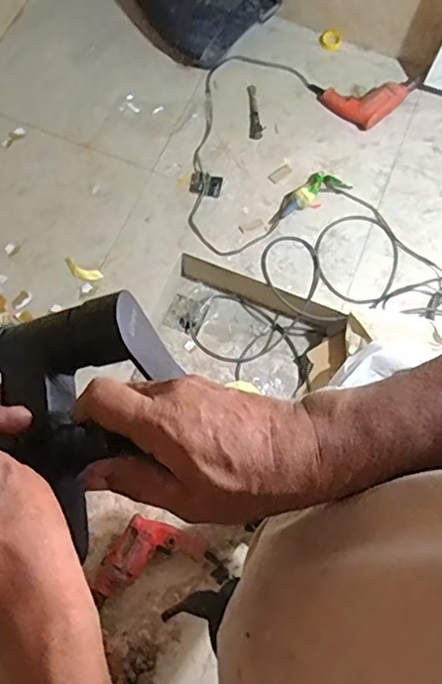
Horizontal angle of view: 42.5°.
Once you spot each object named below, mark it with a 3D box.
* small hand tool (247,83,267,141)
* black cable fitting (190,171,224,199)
[{"bbox_3d":[0.096,-0.639,1.577,0.042,0.014,0.172,-1,72,-1],"label":"small hand tool"},{"bbox_3d":[-0.038,-0.420,1.506,0.083,0.009,0.069,15,72,4],"label":"black cable fitting"}]

